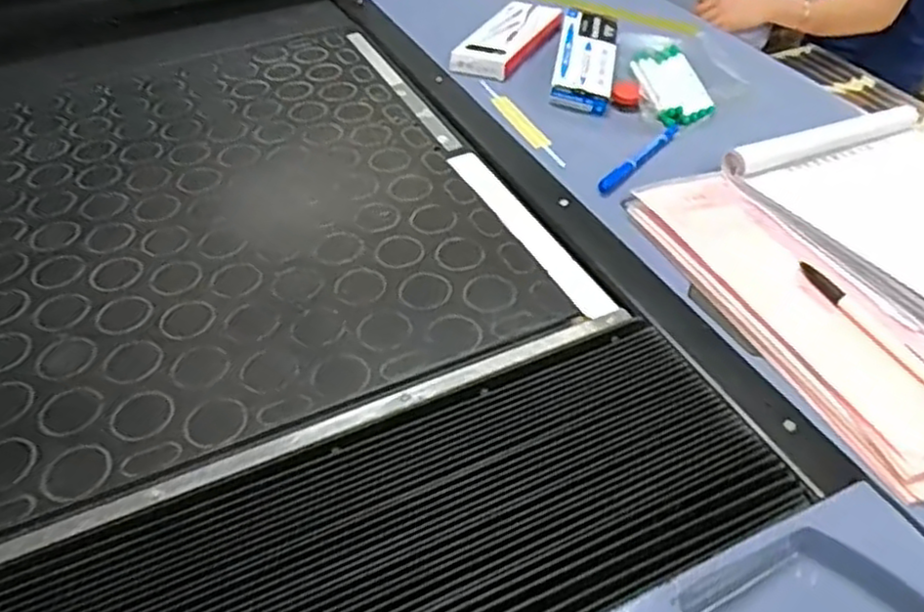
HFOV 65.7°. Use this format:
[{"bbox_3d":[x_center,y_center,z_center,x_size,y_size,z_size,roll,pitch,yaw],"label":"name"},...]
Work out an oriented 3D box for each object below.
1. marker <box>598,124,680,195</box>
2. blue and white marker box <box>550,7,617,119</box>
[{"bbox_3d":[0.175,-0.143,0.689,0.014,0.015,0.136,31,52,30],"label":"marker"},{"bbox_3d":[0.147,-0.290,0.843,0.066,0.030,0.160,8,57,10],"label":"blue and white marker box"}]

